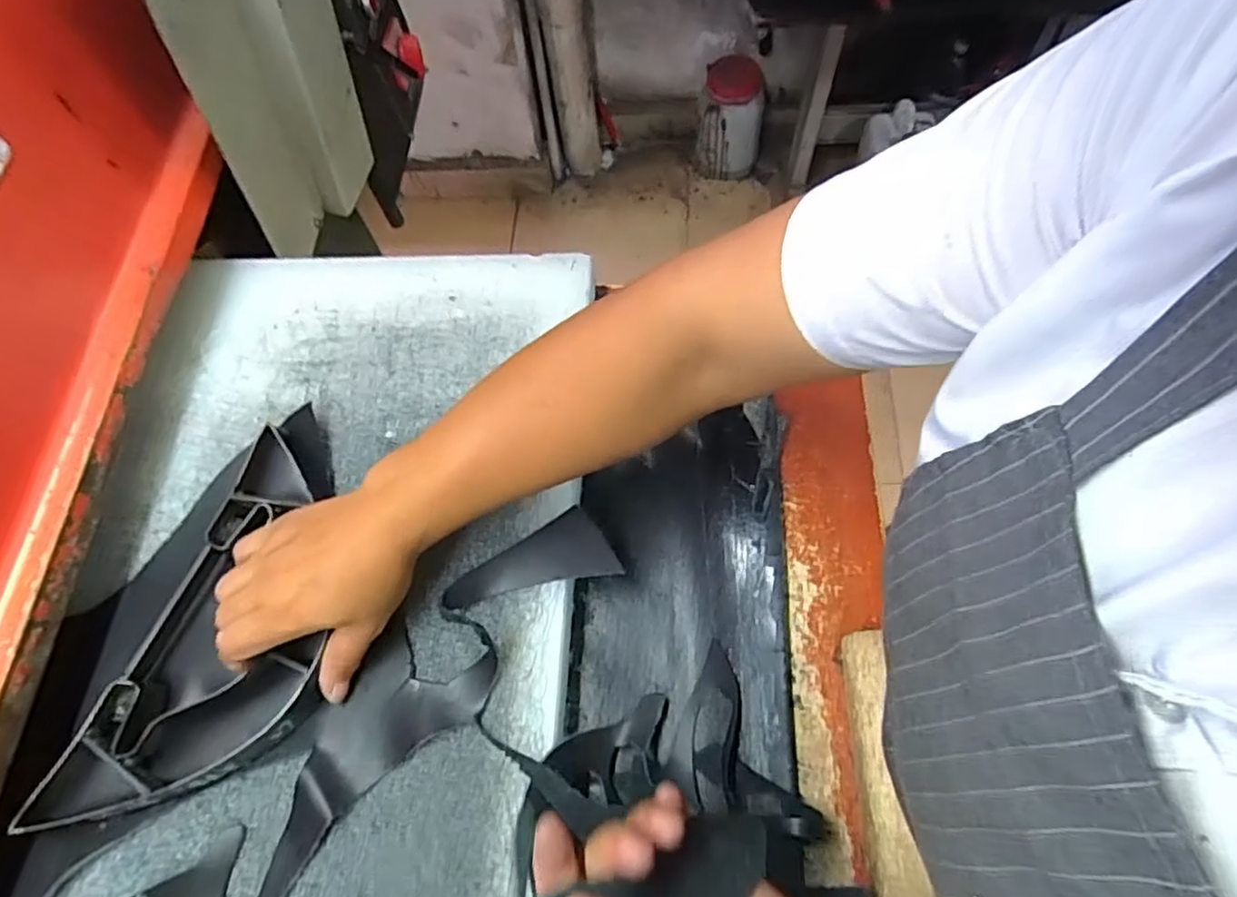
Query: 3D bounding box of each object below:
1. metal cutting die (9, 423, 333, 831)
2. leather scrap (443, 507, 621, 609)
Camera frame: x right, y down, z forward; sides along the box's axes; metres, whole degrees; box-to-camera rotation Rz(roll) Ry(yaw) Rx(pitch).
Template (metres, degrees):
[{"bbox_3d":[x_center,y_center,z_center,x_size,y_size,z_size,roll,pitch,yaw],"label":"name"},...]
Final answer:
[{"bbox_3d":[-0.244,0.122,0.433,0.123,0.029,0.264,19,68,11],"label":"metal cutting die"},{"bbox_3d":[-0.061,0.074,0.464,0.117,0.006,0.049,-11,65,-3],"label":"leather scrap"}]

